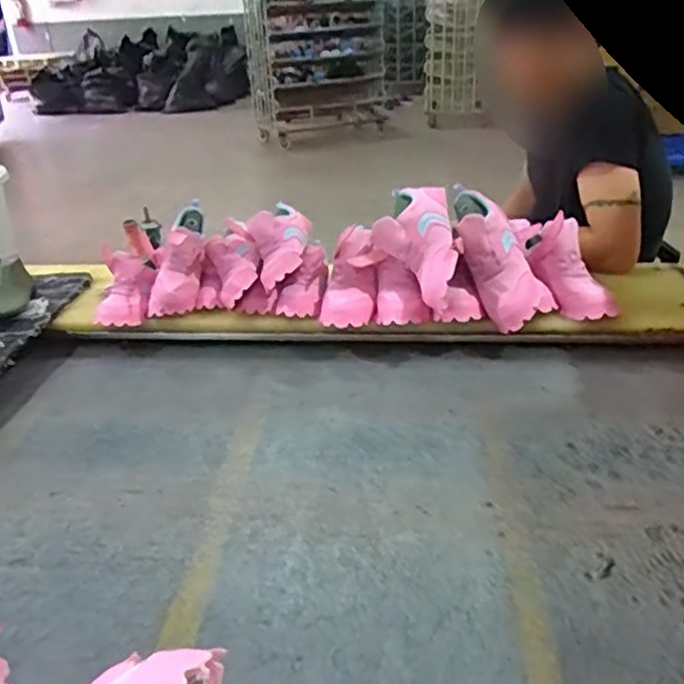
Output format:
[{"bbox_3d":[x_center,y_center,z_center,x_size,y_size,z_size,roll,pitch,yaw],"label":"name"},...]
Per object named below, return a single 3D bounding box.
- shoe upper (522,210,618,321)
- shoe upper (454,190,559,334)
[{"bbox_3d":[0.393,-0.122,1.159,0.065,0.106,0.203,-16,59,-23],"label":"shoe upper"},{"bbox_3d":[0.266,-0.153,1.161,0.124,0.058,0.273,-15,73,-21],"label":"shoe upper"}]

